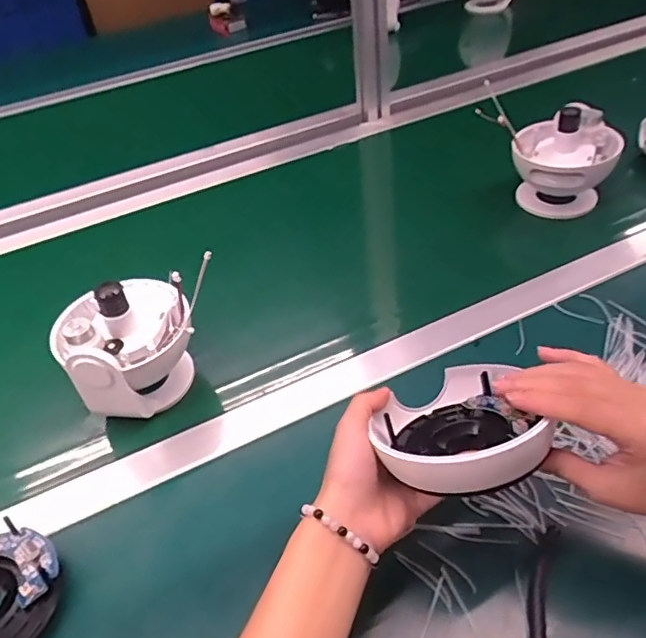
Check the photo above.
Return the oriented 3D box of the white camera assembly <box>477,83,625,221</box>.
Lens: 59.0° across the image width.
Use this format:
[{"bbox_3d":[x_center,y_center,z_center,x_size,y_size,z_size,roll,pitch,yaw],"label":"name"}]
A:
[{"bbox_3d":[0.278,-0.188,0.686,0.121,0.125,0.122,-20,44,-12],"label":"white camera assembly"}]

